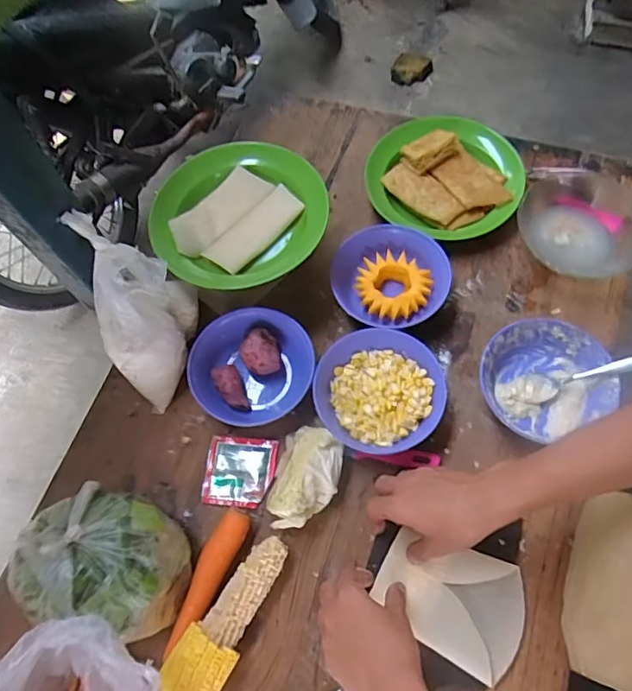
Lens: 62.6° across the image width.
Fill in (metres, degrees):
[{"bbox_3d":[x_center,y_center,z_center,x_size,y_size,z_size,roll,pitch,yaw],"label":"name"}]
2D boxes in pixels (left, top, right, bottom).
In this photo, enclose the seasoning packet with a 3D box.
[{"bbox_3d":[-0.088,0.144,0.600,0.080,0.008,0.078,3,65,9],"label":"seasoning packet"}]

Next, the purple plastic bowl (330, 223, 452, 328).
[{"bbox_3d":[0.094,-0.086,0.667,0.146,0.032,0.133,0,69,1],"label":"purple plastic bowl"}]

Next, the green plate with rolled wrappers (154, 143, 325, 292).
[{"bbox_3d":[-0.092,-0.158,0.629,0.204,0.046,0.206,0,69,1],"label":"green plate with rolled wrappers"}]

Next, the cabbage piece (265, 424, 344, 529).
[{"bbox_3d":[-0.010,0.143,0.562,0.067,0.063,0.106,14,70,7],"label":"cabbage piece"}]

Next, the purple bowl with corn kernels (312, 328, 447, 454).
[{"bbox_3d":[0.071,0.057,0.608,0.145,0.048,0.136,0,69,1],"label":"purple bowl with corn kernels"}]

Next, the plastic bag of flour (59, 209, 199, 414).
[{"bbox_3d":[-0.206,-0.030,0.577,0.095,0.187,0.145,11,69,5],"label":"plastic bag of flour"}]

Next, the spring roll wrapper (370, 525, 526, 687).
[{"bbox_3d":[0.140,0.257,0.532,0.149,0.011,0.107,27,68,7],"label":"spring roll wrapper"}]

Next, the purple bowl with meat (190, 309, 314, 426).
[{"bbox_3d":[-0.078,0.027,0.623,0.141,0.041,0.132,0,69,1],"label":"purple bowl with meat"}]

